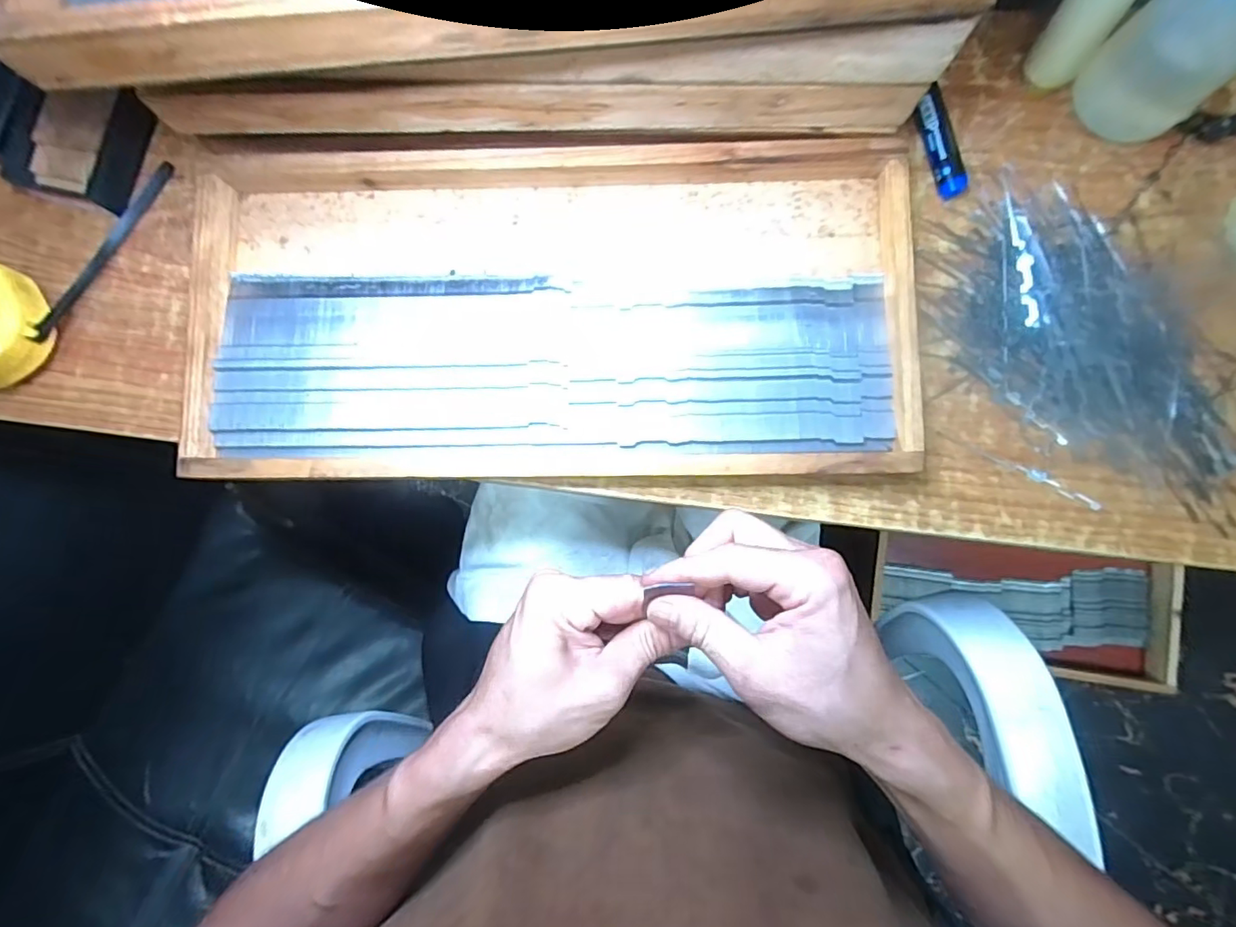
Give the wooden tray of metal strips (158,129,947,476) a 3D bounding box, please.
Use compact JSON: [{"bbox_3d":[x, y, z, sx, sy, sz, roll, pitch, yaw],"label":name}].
[{"bbox_3d":[-0.042,-0.091,0.329,0.422,0.027,0.198,-1,84,1],"label":"wooden tray of metal strips"}]

